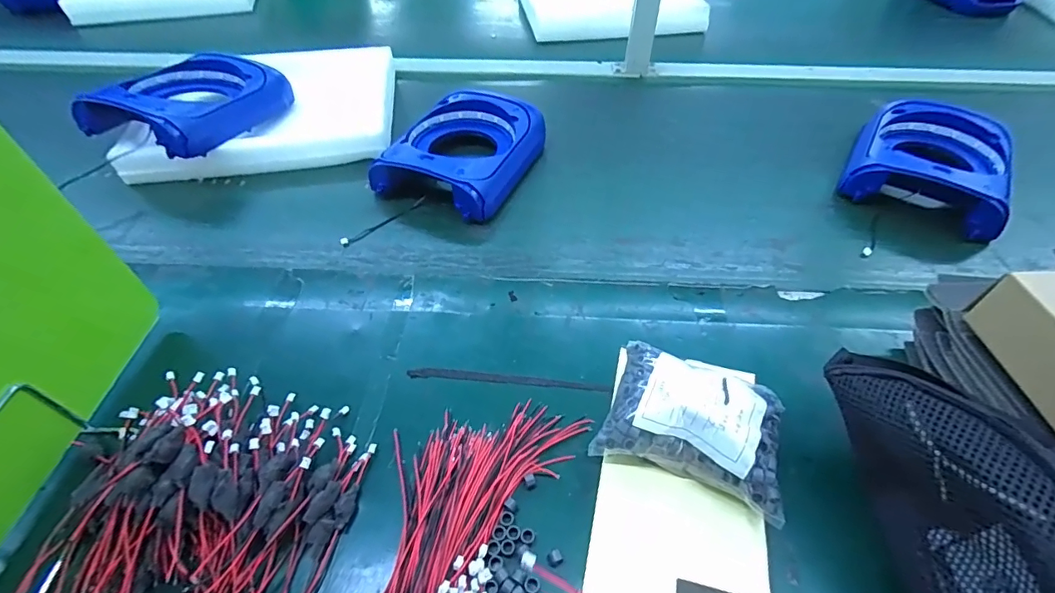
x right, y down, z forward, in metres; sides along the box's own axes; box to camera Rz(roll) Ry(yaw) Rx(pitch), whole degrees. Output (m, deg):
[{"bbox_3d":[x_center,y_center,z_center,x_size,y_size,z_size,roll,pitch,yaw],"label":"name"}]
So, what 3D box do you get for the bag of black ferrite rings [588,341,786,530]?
[{"bbox_3d":[0.131,0.101,0.373,0.135,0.064,0.100,16,49,14],"label":"bag of black ferrite rings"}]

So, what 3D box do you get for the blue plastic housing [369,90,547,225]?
[{"bbox_3d":[-0.085,-0.200,0.632,0.172,0.056,0.213,20,53,15],"label":"blue plastic housing"}]

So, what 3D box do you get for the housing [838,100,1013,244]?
[{"bbox_3d":[0.527,-0.181,0.610,0.165,0.066,0.219,27,55,21],"label":"housing"}]

